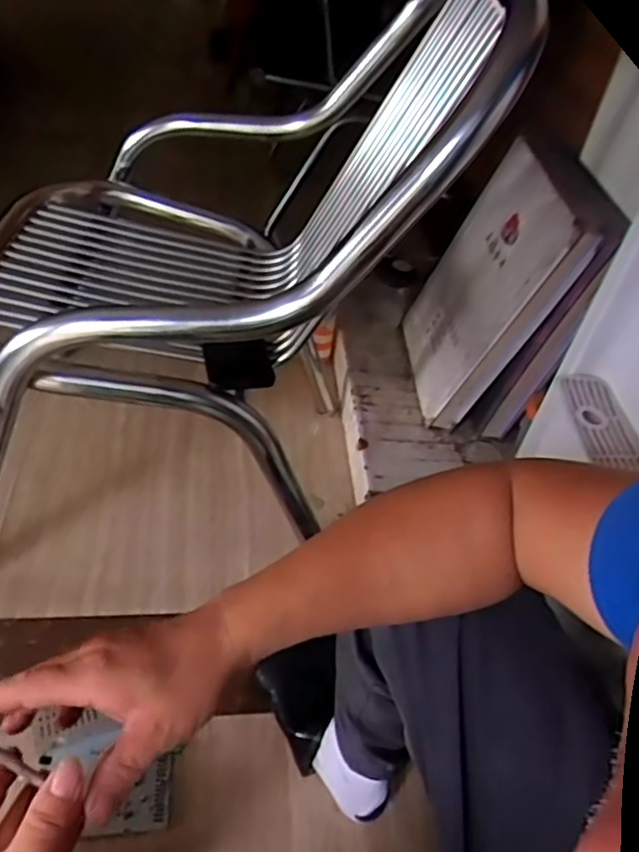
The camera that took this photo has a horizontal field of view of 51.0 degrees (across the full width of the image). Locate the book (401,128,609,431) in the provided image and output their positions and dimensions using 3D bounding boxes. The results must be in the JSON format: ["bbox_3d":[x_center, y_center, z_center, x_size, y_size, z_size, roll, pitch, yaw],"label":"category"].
[{"bbox_3d":[0.310,-0.273,1.242,0.063,0.451,0.392,20,39,-19],"label":"book"}]

